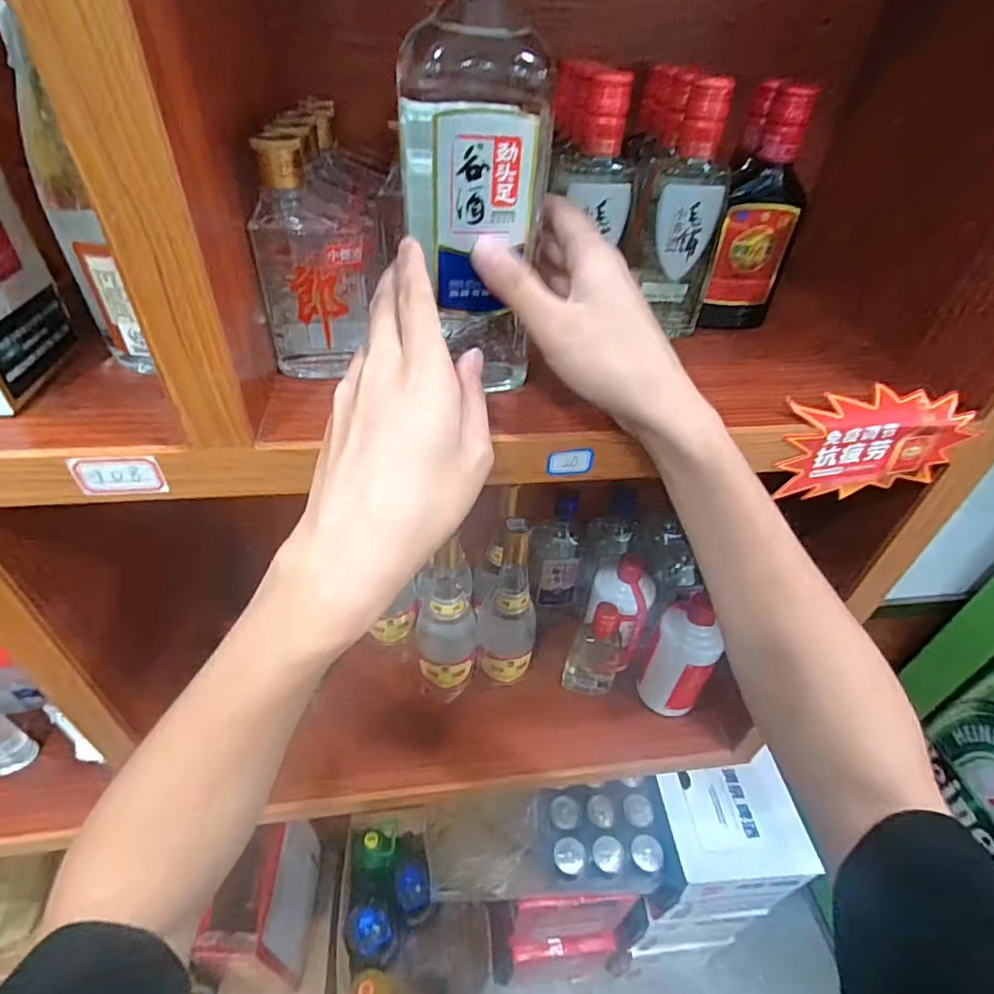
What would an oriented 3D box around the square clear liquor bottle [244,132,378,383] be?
[{"bbox_3d":[-0.105,-0.132,0.323,0.066,0.128,0.034,-5,42,-11],"label":"square clear liquor bottle"}]

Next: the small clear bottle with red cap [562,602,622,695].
[{"bbox_3d":[0.123,0.189,0.681,0.062,0.151,0.031,11,41,8],"label":"small clear bottle with red cap"}]

